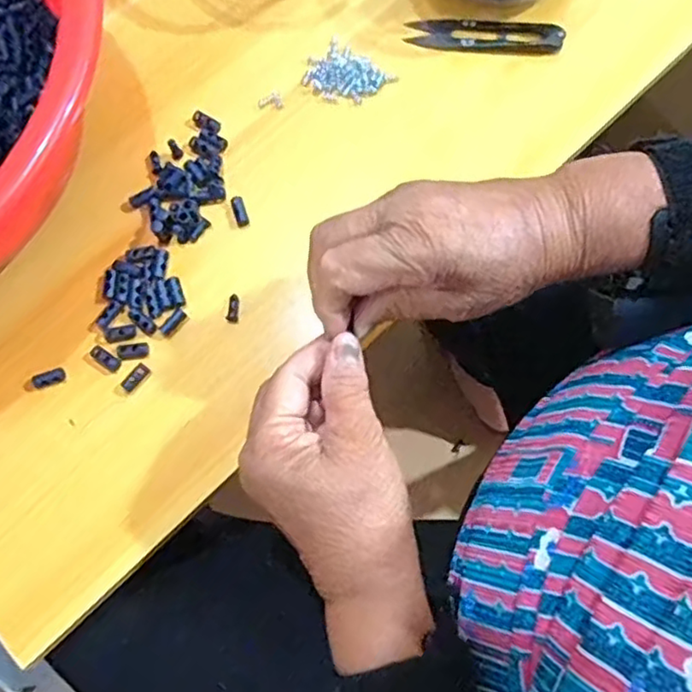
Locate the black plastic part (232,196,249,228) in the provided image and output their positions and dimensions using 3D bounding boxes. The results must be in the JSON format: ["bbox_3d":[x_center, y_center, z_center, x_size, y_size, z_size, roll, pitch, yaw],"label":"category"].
[{"bbox_3d":[-0.068,-0.086,0.413,0.008,0.004,0.020,-17,75,-3],"label":"black plastic part"}]

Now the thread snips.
[{"bbox_3d":[0.094,-0.210,0.437,0.102,0.008,0.022,9,75,4],"label":"thread snips"}]

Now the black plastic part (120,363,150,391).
[{"bbox_3d":[-0.127,0.019,0.389,0.018,0.004,0.009,-44,78,-10],"label":"black plastic part"}]

